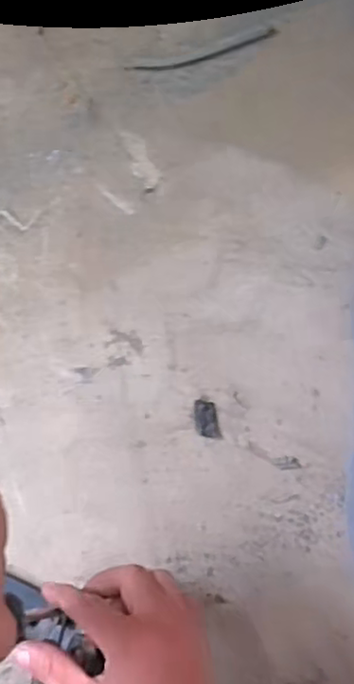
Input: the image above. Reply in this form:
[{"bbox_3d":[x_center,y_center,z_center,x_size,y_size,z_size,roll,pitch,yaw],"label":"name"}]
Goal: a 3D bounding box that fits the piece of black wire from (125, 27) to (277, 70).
[{"bbox_3d":[0.018,-0.211,0.487,0.110,0.007,0.009,-13,83,2],"label":"piece of black wire"}]

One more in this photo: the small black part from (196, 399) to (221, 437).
[{"bbox_3d":[0.020,0.053,0.455,0.015,0.004,0.027,-13,83,2],"label":"small black part"}]

